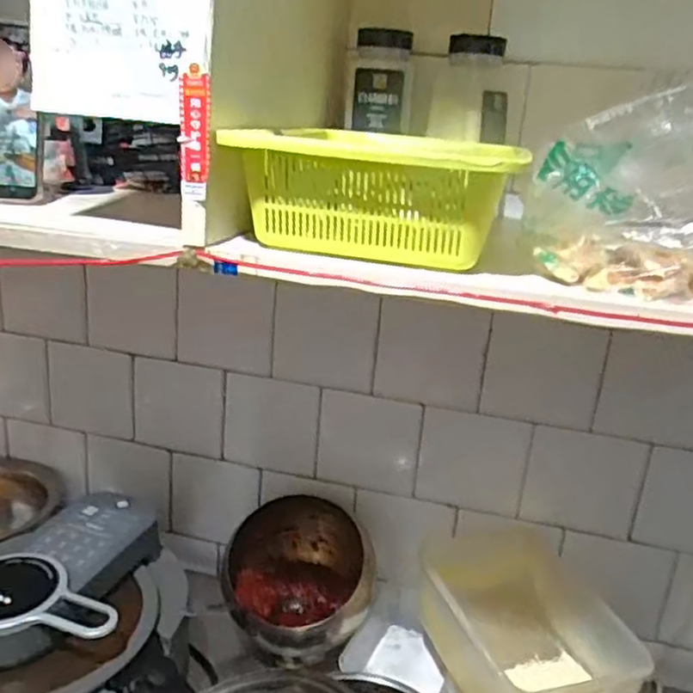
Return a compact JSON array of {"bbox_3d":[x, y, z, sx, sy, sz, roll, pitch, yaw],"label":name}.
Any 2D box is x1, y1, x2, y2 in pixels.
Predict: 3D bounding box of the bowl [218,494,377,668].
[{"bbox_3d":[-0.076,0.355,1.003,0.203,0.178,0.200,1,19,-12],"label":"bowl"}]

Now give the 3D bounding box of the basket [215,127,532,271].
[{"bbox_3d":[0.044,-0.147,0.632,0.211,0.092,0.302,10,19,14],"label":"basket"}]

